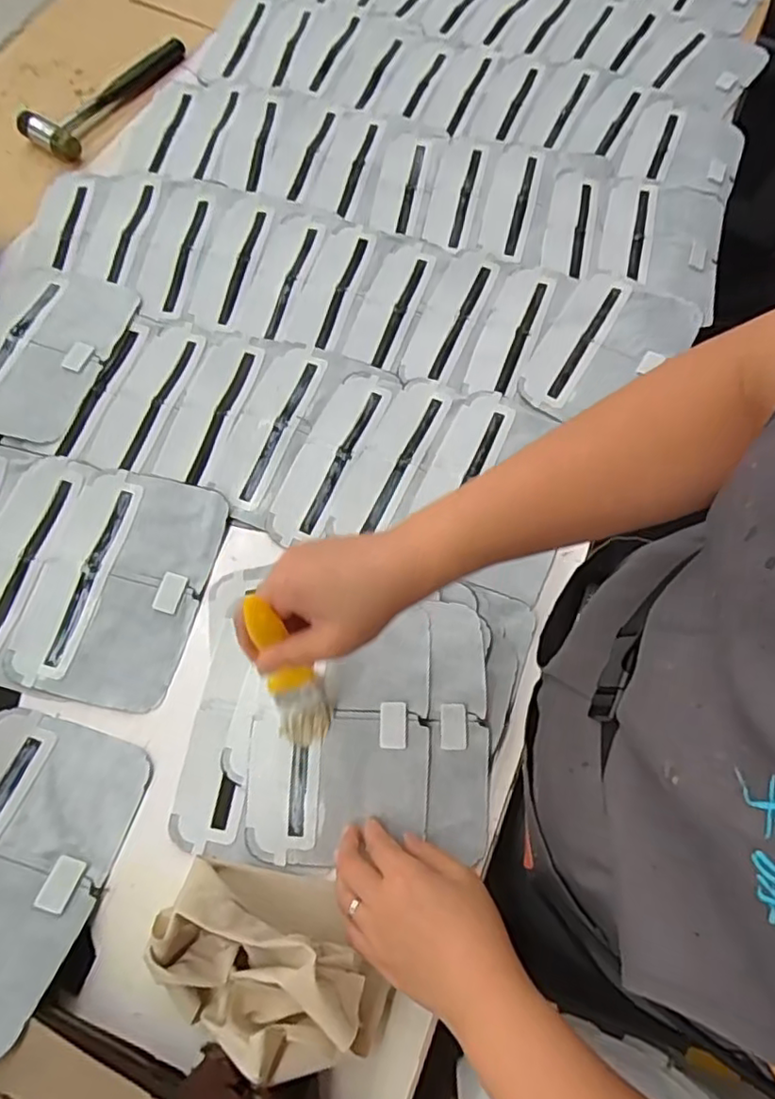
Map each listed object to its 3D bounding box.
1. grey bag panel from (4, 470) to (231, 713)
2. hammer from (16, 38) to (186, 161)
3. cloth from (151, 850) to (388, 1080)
[{"bbox_3d":[-0.221,0.026,0.506,0.128,0.014,0.193,12,67,2],"label":"grey bag panel"},{"bbox_3d":[-0.332,-0.550,0.715,0.070,0.024,0.238,23,68,6],"label":"hammer"},{"bbox_3d":[-0.075,0.262,0.380,0.147,0.067,0.098,13,67,2],"label":"cloth"}]

